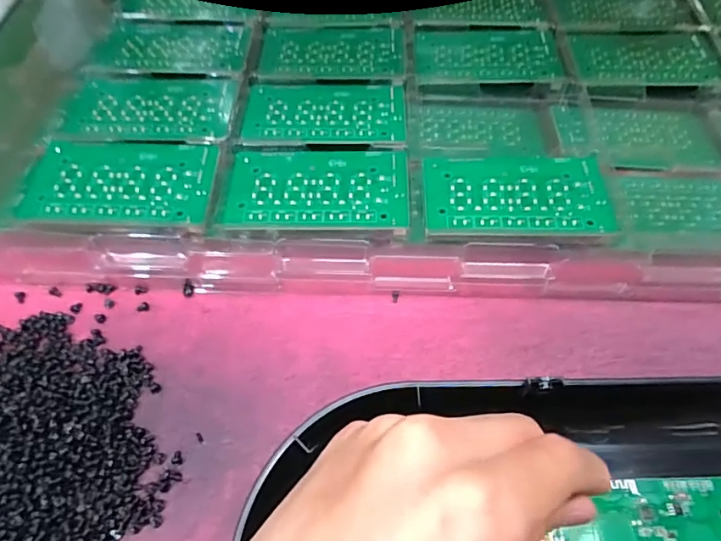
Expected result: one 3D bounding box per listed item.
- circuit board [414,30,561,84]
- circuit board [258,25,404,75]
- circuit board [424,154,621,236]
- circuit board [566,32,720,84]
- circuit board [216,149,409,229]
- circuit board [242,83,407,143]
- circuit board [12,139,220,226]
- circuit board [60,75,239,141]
[{"bbox_3d":[0.095,-0.163,0.386,0.107,0.005,0.062,-1,57,-4],"label":"circuit board"},{"bbox_3d":[-0.021,-0.167,0.387,0.105,0.004,0.061,2,57,-2],"label":"circuit board"},{"bbox_3d":[0.091,-0.047,0.305,0.106,0.004,0.058,-1,57,1],"label":"circuit board"},{"bbox_3d":[0.214,-0.161,0.386,0.110,0.007,0.061,-4,57,-6],"label":"circuit board"},{"bbox_3d":[-0.026,-0.050,0.306,0.106,0.004,0.061,1,58,2],"label":"circuit board"},{"bbox_3d":[-0.023,-0.107,0.345,0.105,0.008,0.061,3,57,-2],"label":"circuit board"},{"bbox_3d":[-0.143,-0.053,0.304,0.109,0.004,0.057,2,62,1],"label":"circuit board"},{"bbox_3d":[-0.142,-0.109,0.344,0.108,0.004,0.064,3,56,2],"label":"circuit board"}]

